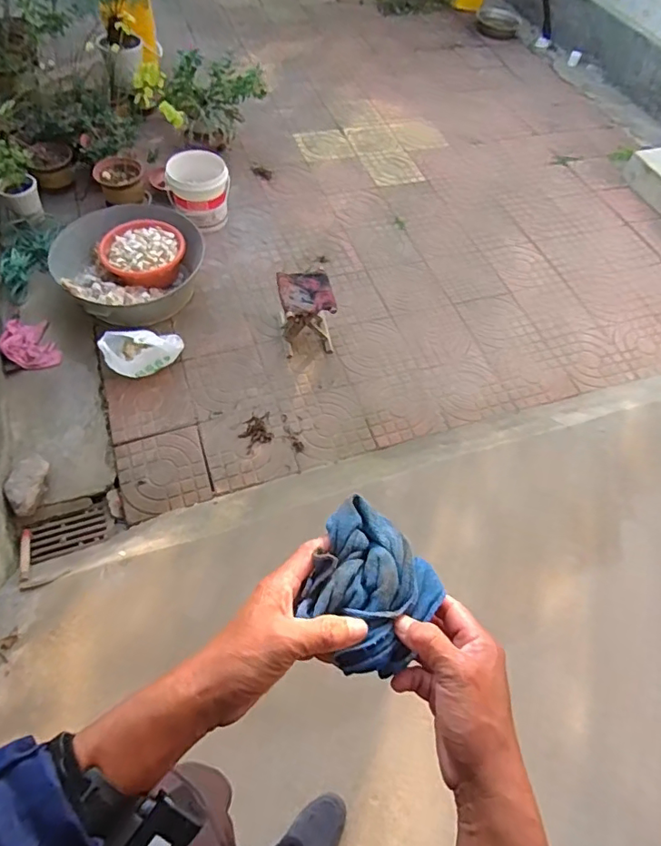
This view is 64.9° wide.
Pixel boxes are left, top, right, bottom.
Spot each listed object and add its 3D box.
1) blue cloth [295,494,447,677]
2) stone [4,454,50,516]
[{"bbox_3d":[0.028,0.133,0.423,0.108,0.045,0.108,33,61,19],"label":"blue cloth"},{"bbox_3d":[-0.979,0.200,1.692,0.105,0.079,0.201,9,57,0],"label":"stone"}]

